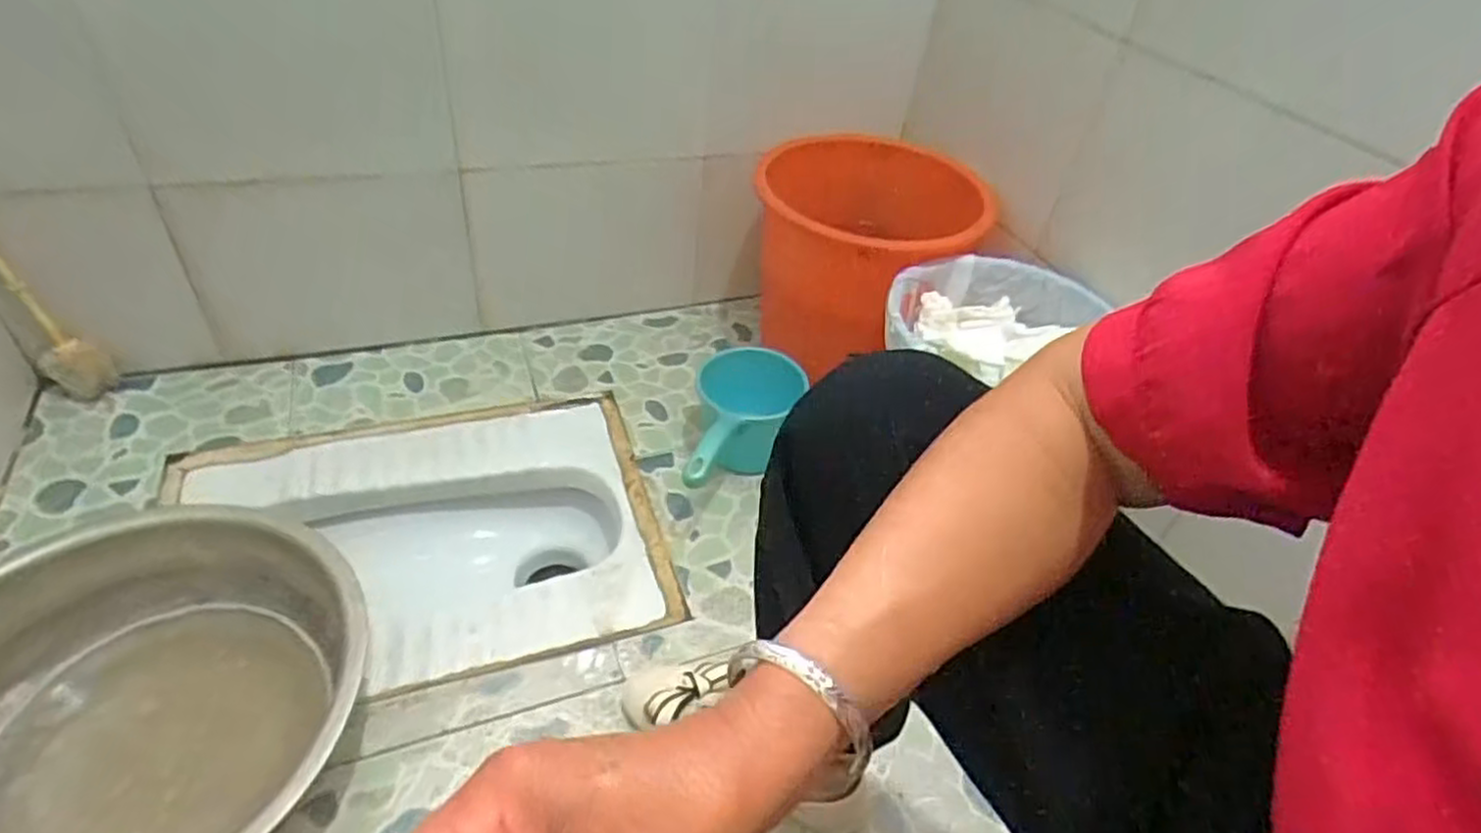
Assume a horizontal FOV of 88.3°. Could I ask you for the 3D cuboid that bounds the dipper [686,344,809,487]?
[{"bbox_3d":[-0.008,0.033,0.921,0.127,0.126,0.233,15,40,9],"label":"dipper"}]

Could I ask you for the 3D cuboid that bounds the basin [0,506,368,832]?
[{"bbox_3d":[-0.470,0.248,0.604,0.322,0.118,0.347,4,40,-4],"label":"basin"}]

